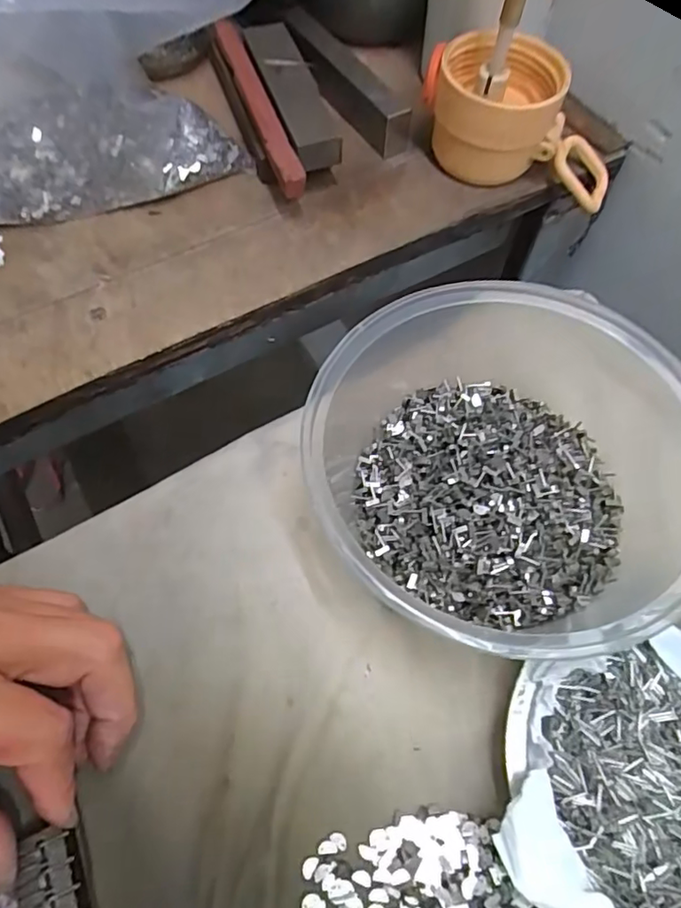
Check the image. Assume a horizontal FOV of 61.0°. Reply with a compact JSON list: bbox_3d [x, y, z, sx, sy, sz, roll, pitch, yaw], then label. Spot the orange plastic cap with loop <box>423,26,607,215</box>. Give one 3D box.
[{"bbox_3d":[0.094,-0.169,0.301,0.106,0.056,0.057,29,68,9],"label":"orange plastic cap with loop"}]

